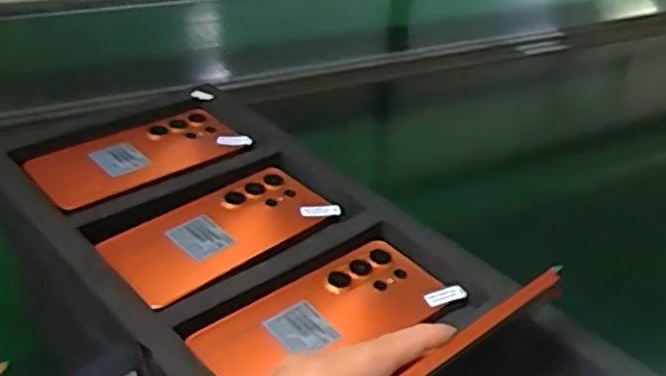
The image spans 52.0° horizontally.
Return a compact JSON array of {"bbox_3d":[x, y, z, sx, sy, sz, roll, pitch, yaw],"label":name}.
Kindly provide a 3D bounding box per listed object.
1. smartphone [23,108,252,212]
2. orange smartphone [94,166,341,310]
[{"bbox_3d":[-0.158,-0.028,0.560,0.166,0.013,0.083,-24,44,-37],"label":"smartphone"},{"bbox_3d":[-0.077,0.031,0.495,0.075,0.016,0.162,31,41,33],"label":"orange smartphone"}]

